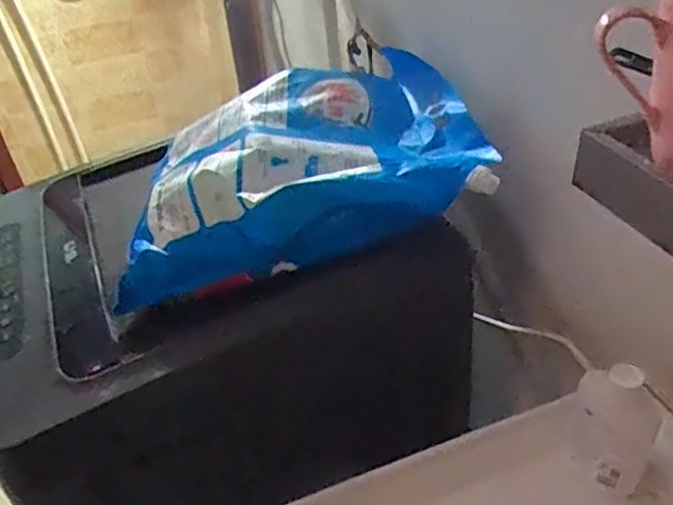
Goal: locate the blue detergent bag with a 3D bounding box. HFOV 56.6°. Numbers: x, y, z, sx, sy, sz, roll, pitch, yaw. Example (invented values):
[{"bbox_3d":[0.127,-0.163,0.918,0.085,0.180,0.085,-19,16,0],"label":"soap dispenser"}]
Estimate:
[{"bbox_3d":[-0.053,-0.095,0.749,0.419,0.119,0.299,-11,38,-6],"label":"blue detergent bag"}]

